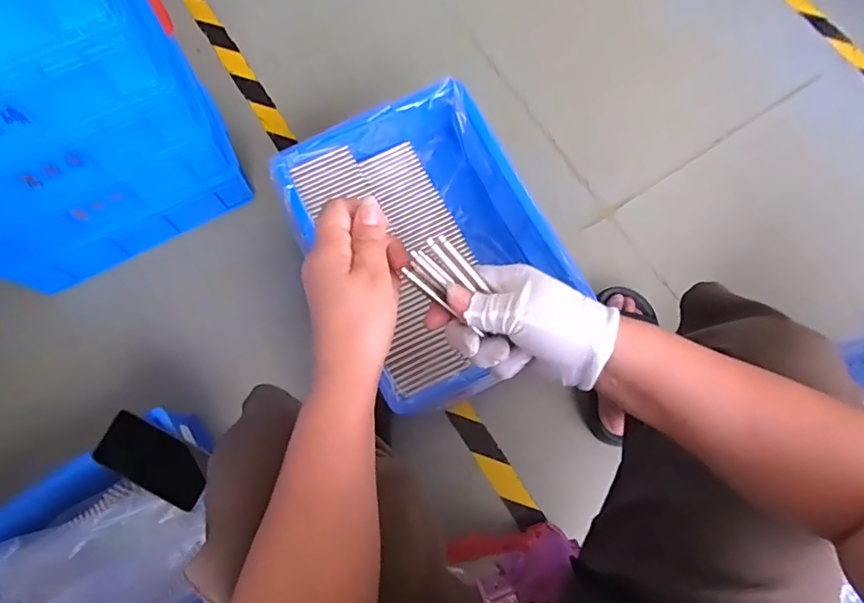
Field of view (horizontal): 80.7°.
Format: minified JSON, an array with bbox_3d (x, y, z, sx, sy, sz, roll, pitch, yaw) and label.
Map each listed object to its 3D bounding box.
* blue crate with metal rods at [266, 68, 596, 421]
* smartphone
[{"bbox_3d":[-0.007,-0.083,0.742,0.305,0.115,0.394,-25,77,-8],"label":"blue crate with metal rods"},{"bbox_3d":[-0.378,0.217,0.697,0.147,0.010,0.074,32,70,-10],"label":"smartphone"}]

